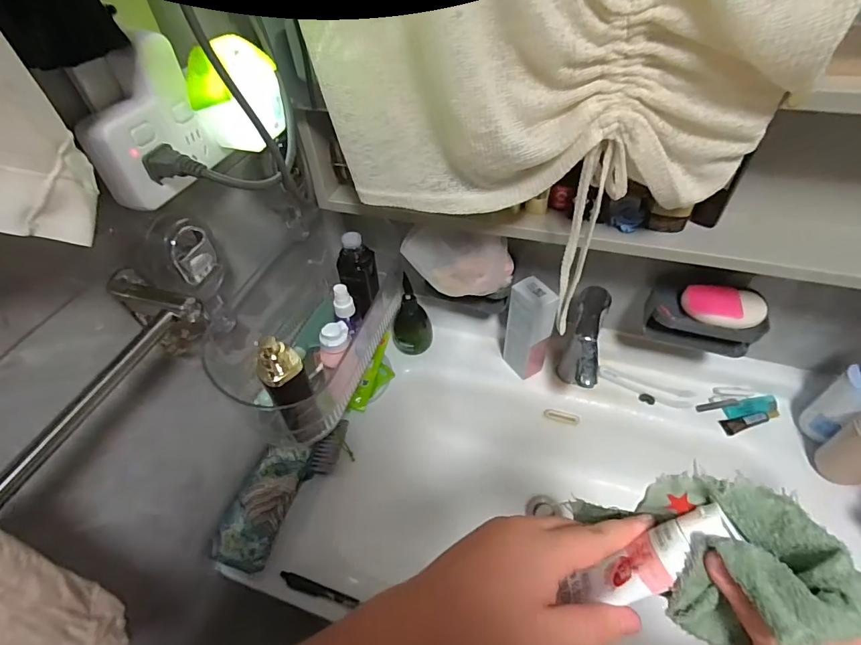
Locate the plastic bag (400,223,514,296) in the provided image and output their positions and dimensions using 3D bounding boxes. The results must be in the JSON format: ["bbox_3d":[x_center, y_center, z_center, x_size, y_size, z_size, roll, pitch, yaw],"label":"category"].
[{"bbox_3d":[0.039,-0.082,0.595,0.147,0.078,0.056,2,49,6],"label":"plastic bag"}]

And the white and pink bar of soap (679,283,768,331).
[{"bbox_3d":[0.368,-0.020,0.548,0.089,0.024,0.053,5,49,9],"label":"white and pink bar of soap"}]

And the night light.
[{"bbox_3d":[-0.163,-0.191,0.371,0.055,0.080,0.061,4,49,8],"label":"night light"}]

